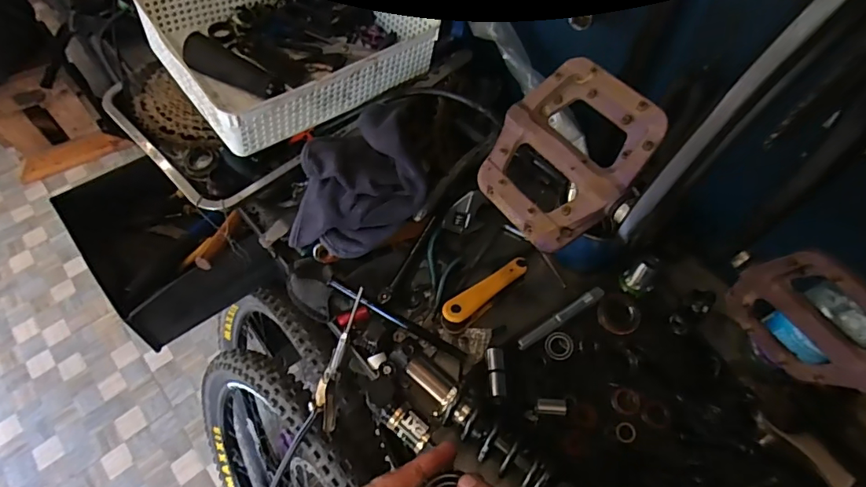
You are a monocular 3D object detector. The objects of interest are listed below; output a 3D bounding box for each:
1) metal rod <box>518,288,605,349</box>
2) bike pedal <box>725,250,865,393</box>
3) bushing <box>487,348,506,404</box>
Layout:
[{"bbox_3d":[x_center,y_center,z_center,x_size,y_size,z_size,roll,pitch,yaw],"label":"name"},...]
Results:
[{"bbox_3d":[0.157,0.090,0.591,0.130,0.013,0.014,-29,63,-18],"label":"metal rod"},{"bbox_3d":[0.249,0.048,0.322,0.015,0.101,0.105,-28,62,-18],"label":"bike pedal"},{"bbox_3d":[0.072,0.149,0.551,0.019,0.013,0.064,2,58,0],"label":"bushing"}]

